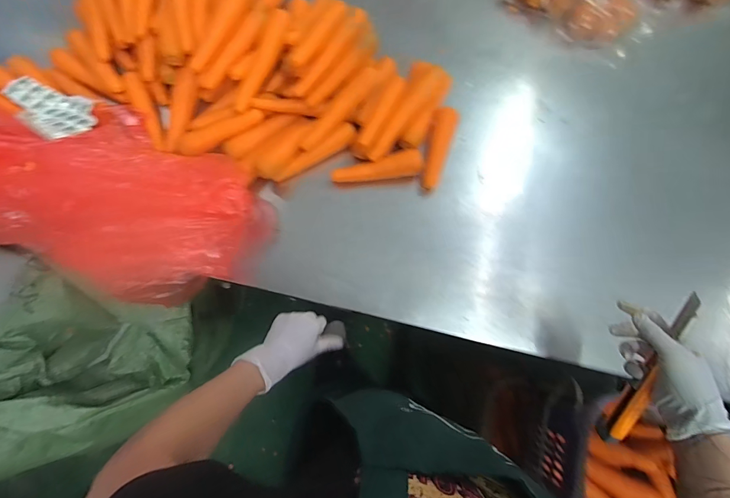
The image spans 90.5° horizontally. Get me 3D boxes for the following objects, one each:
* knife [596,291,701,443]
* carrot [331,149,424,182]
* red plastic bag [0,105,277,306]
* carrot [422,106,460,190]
[{"bbox_3d":[0.326,0.142,0.420,0.018,0.031,0.200,22,103,6],"label":"knife"},{"bbox_3d":[0.023,-0.141,0.639,0.157,0.032,0.036,-9,74,-3],"label":"carrot"},{"bbox_3d":[-0.525,-0.112,0.593,0.716,0.101,0.304,10,74,3],"label":"red plastic bag"},{"bbox_3d":[0.133,-0.184,0.649,0.045,0.032,0.157,16,88,4],"label":"carrot"}]

